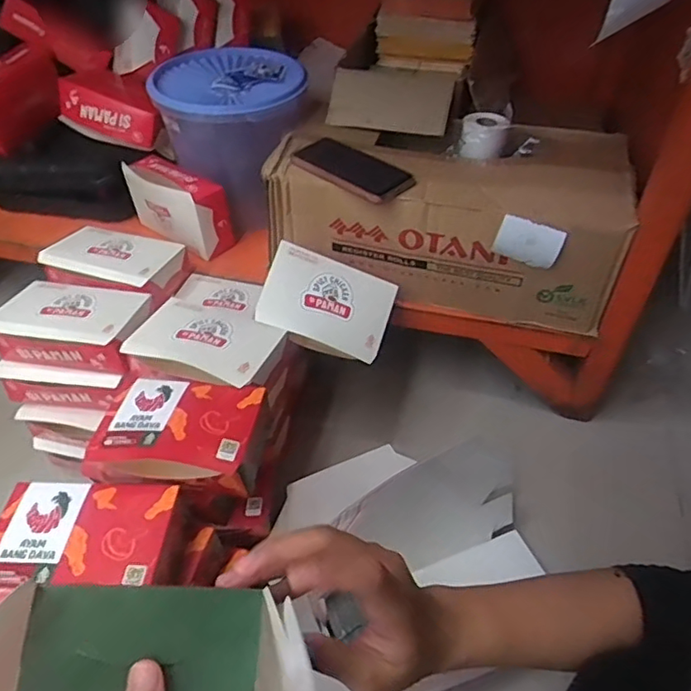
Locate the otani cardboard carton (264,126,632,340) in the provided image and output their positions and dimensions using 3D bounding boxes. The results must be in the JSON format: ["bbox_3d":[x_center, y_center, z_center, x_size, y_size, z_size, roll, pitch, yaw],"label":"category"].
[{"bbox_3d":[0.140,-0.189,0.846,0.477,0.179,0.201,8,48,9],"label":"otani cardboard carton"}]

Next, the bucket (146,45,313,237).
[{"bbox_3d":[-0.183,-0.361,0.990,0.239,0.212,0.273,0,47,1],"label":"bucket"}]

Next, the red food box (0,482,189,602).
[{"bbox_3d":[-0.252,0.197,0.554,0.178,0.049,0.126,-2,47,0],"label":"red food box"}]

